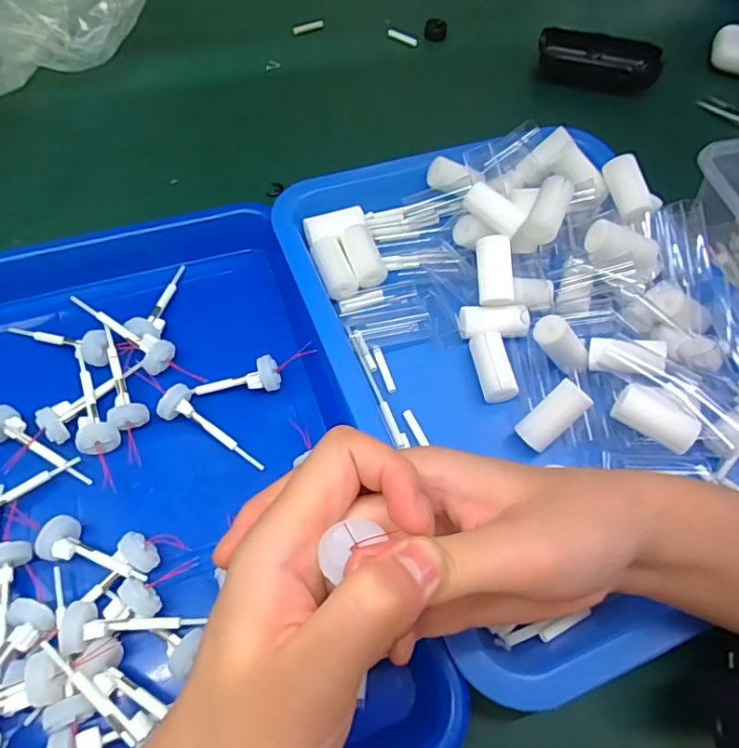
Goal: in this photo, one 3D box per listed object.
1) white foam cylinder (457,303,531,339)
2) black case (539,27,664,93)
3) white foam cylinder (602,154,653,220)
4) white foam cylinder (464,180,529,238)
[{"bbox_3d":[0.077,-0.032,0.324,0.042,0.014,0.020,2,60,13],"label":"white foam cylinder"},{"bbox_3d":[0.209,-0.288,0.484,0.107,0.031,0.047,14,61,4],"label":"black case"},{"bbox_3d":[0.167,-0.121,0.340,0.016,0.014,0.044,-9,74,-8],"label":"white foam cylinder"},{"bbox_3d":[0.080,-0.105,0.332,0.040,0.014,0.018,42,66,18],"label":"white foam cylinder"}]

